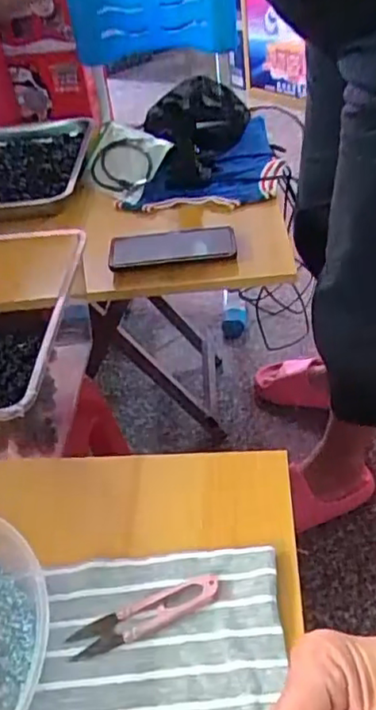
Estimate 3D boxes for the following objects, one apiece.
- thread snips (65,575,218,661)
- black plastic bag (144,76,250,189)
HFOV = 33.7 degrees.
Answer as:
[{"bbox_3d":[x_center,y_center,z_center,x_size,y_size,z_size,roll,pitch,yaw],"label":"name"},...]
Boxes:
[{"bbox_3d":[-0.029,0.169,0.405,0.100,0.009,0.024,-20,41,-13],"label":"thread snips"},{"bbox_3d":[0.012,-0.400,1.078,0.125,0.136,0.341,6,42,17],"label":"black plastic bag"}]

